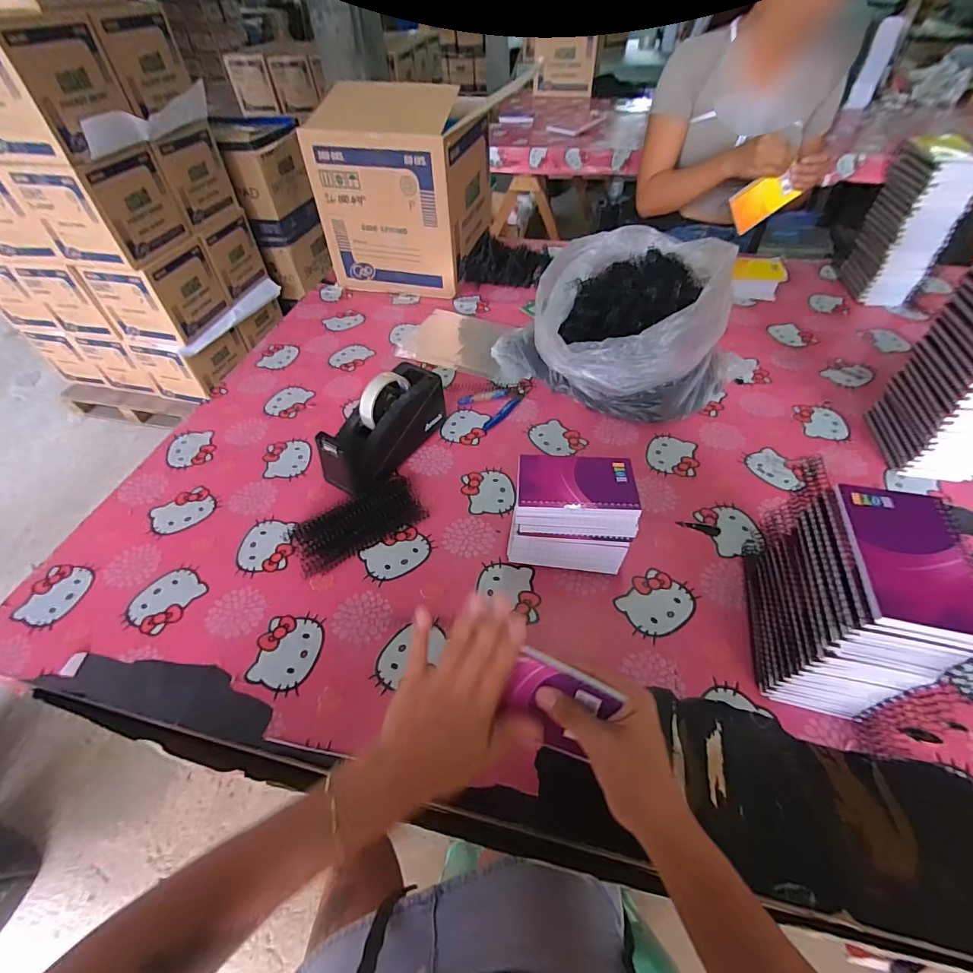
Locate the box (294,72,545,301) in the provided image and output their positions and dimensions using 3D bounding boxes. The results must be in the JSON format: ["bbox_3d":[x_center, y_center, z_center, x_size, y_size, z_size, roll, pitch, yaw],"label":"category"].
[{"bbox_3d":[-0.156,-0.623,0.965,0.283,0.322,0.287,18,52,17],"label":"box"}]

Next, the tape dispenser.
[{"bbox_3d":[-0.142,-0.084,0.640,0.078,0.113,0.207,27,55,23],"label":"tape dispenser"}]

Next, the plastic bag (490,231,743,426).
[{"bbox_3d":[0.239,-0.282,0.771,0.338,0.170,0.345,-31,55,-22],"label":"plastic bag"}]

